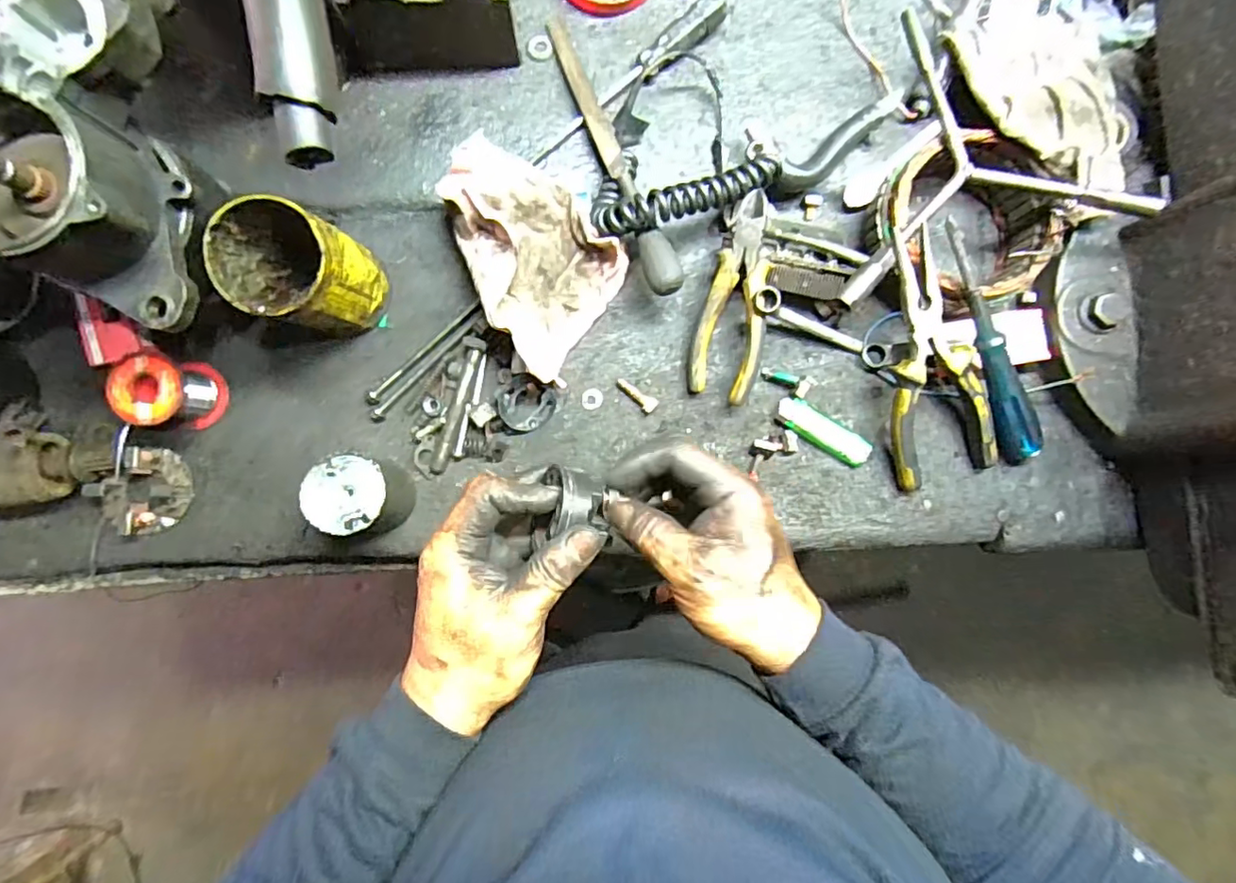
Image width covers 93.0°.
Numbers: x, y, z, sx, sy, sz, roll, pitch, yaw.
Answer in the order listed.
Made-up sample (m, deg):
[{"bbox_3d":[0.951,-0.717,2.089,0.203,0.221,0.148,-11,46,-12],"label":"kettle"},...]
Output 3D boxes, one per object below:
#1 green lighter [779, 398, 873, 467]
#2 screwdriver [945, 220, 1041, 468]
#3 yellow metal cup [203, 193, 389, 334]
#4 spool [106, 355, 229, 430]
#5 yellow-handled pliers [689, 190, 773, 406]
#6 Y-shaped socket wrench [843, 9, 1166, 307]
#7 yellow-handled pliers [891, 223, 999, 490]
[{"bbox_3d":[0.168,-0.008,0.480,0.082,0.009,0.023,34,87,0],"label":"green lighter"},{"bbox_3d":[0.276,-0.067,0.434,0.024,0.020,0.202,-29,106,-3],"label":"screwdriver"},{"bbox_3d":[-0.222,-0.116,0.418,0.074,0.114,0.073,0,87,-2],"label":"yellow metal cup"},{"bbox_3d":[-0.337,-0.037,0.443,0.046,0.057,0.050,0,87,-2],"label":"spool"},{"bbox_3d":[0.091,-0.109,0.450,0.052,0.011,0.152,14,102,15],"label":"yellow-handled pliers"},{"bbox_3d":[0.244,-0.225,0.434,0.218,0.055,0.199,-16,88,-2],"label":"Y-shaped socket wrench"},{"bbox_3d":[0.231,-0.057,0.439,0.071,0.023,0.186,-20,107,-3],"label":"yellow-handled pliers"}]

